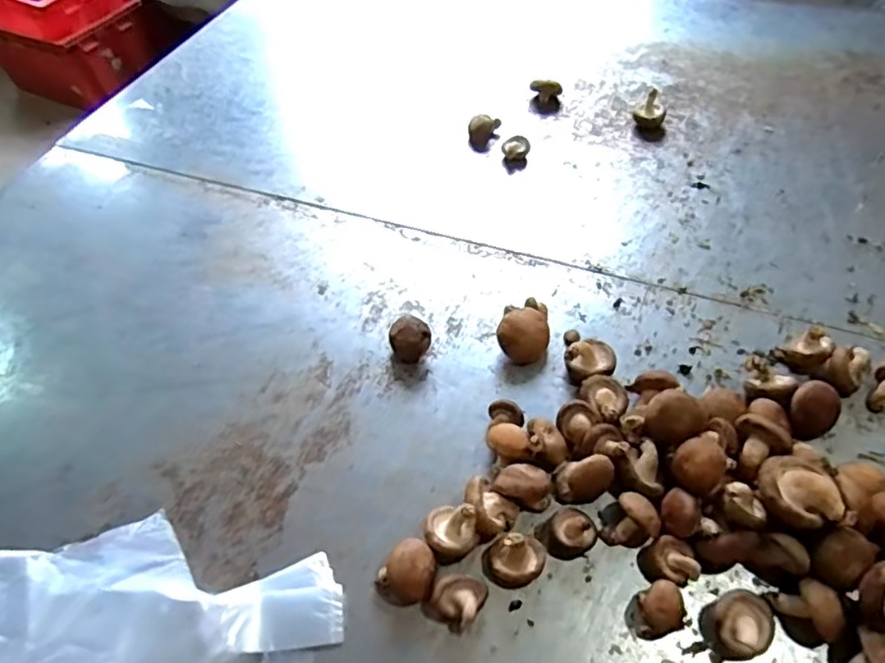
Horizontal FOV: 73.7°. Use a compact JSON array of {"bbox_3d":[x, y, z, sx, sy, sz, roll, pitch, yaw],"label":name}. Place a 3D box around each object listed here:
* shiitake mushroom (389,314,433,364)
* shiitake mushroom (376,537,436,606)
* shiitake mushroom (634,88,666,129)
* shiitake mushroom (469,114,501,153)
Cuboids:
[{"bbox_3d":[-0.035,0.008,0.639,0.042,0.041,0.032,14,53,15],"label":"shiitake mushroom"},{"bbox_3d":[-0.029,0.204,0.492,0.051,0.036,0.043,-20,52,-11],"label":"shiitake mushroom"},{"bbox_3d":[0.309,-0.329,0.875,0.045,0.038,0.046,20,55,19],"label":"shiitake mushroom"},{"bbox_3d":[0.063,-0.300,0.880,0.045,0.033,0.050,2,51,6],"label":"shiitake mushroom"}]

